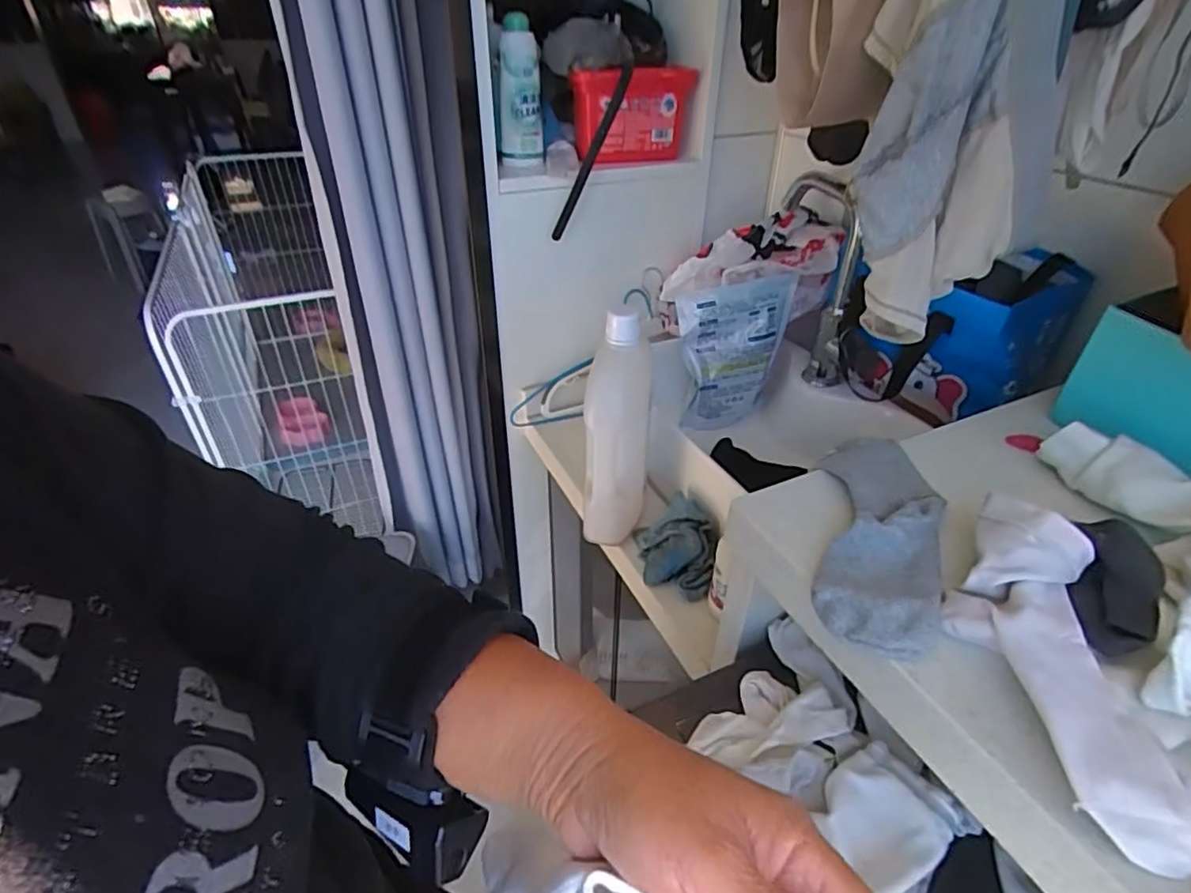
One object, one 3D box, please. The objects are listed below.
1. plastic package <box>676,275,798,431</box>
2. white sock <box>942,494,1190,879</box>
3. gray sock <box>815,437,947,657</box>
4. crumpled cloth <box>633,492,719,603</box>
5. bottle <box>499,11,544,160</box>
[{"bbox_3d":[0.205,-0.130,0.898,0.162,0.207,0.029,-10,28,-9],"label":"plastic package"},{"bbox_3d":[0.256,0.105,0.354,0.083,0.046,0.215,6,36,7],"label":"white sock"},{"bbox_3d":[0.207,0.056,0.457,0.077,0.024,0.224,12,38,15],"label":"gray sock"},{"bbox_3d":[0.095,0.114,0.740,0.099,0.065,0.109,5,36,6],"label":"crumpled cloth"},{"bbox_3d":[-0.101,-0.472,0.827,0.056,0.163,0.062,-4,36,-6],"label":"bottle"}]

